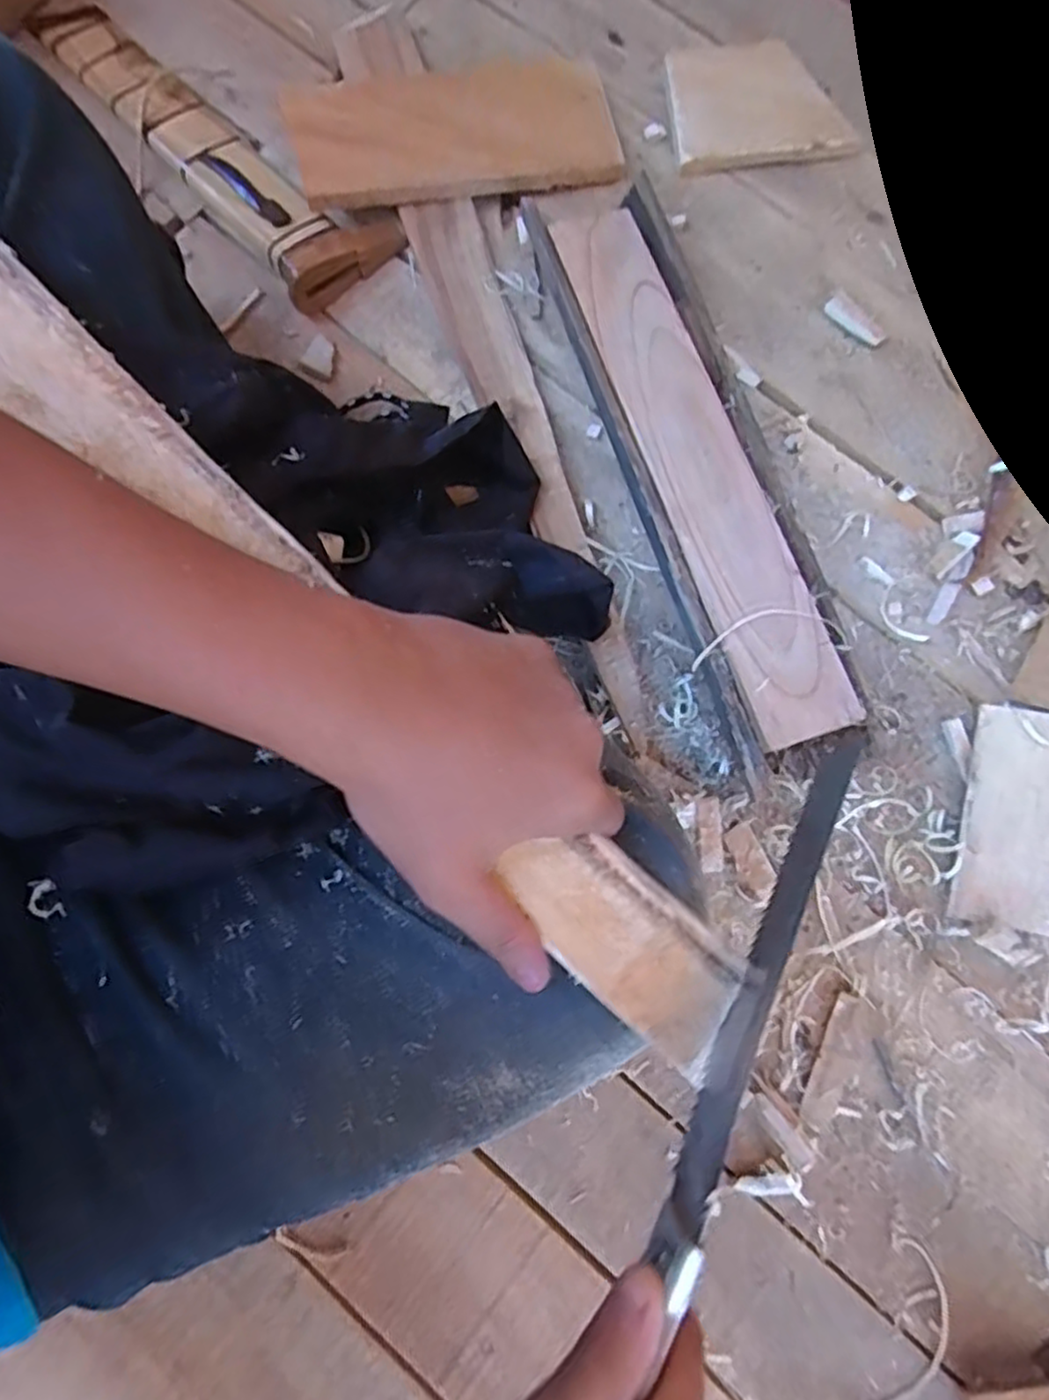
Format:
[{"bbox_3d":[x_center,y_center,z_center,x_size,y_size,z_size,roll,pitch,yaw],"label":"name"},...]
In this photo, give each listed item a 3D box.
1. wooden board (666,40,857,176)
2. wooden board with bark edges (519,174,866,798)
[{"bbox_3d":[0.179,-0.458,0.539,0.135,0.016,0.100,-7,80,-2],"label":"wooden board"},{"bbox_3d":[0.110,-0.159,0.449,0.092,0.024,0.393,-18,80,-3],"label":"wooden board with bark edges"}]

